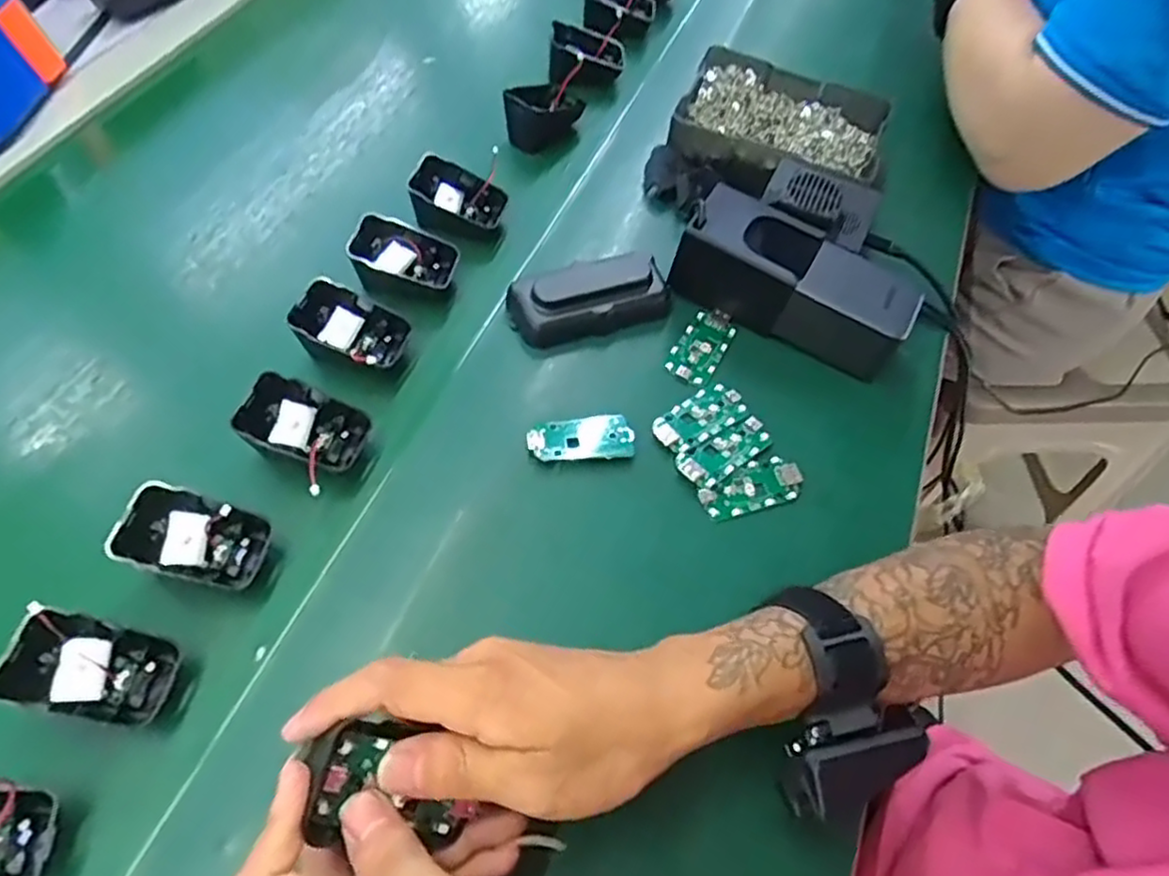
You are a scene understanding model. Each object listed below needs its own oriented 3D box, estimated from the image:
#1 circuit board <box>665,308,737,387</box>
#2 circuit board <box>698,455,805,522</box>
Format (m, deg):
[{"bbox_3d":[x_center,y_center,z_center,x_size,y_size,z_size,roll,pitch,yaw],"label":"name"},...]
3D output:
[{"bbox_3d":[0.080,-0.063,0.477,0.031,0.006,0.064,27,61,13],"label":"circuit board"},{"bbox_3d":[0.101,0.030,0.424,0.063,0.009,0.031,-17,61,-12],"label":"circuit board"}]

